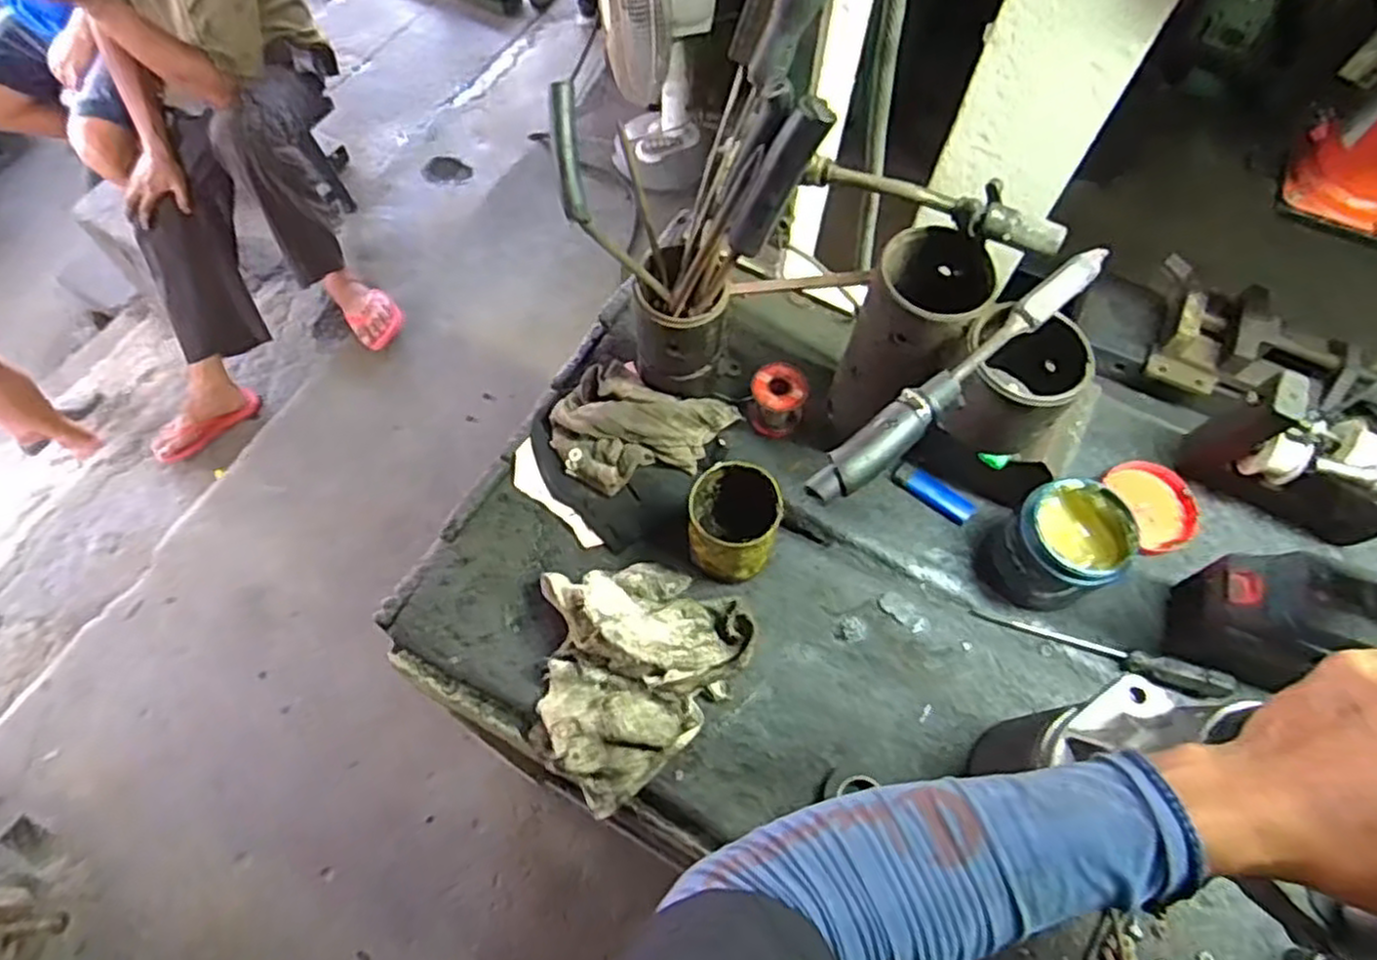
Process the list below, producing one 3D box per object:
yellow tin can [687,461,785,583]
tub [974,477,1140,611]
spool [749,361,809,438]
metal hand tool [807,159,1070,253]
[{"bbox_3d":[0.040,0.041,0.654,0.078,0.114,0.075,14,65,6],"label":"yellow tin can"},{"bbox_3d":[0.319,0.057,0.655,0.083,0.103,0.091,0,64,-1],"label":"tub"},{"bbox_3d":[0.088,-0.081,0.743,0.052,0.057,0.053,10,64,4],"label":"spool"},{"bbox_3d":[0.182,-0.213,0.566,0.199,0.032,0.028,28,66,26],"label":"metal hand tool"}]

